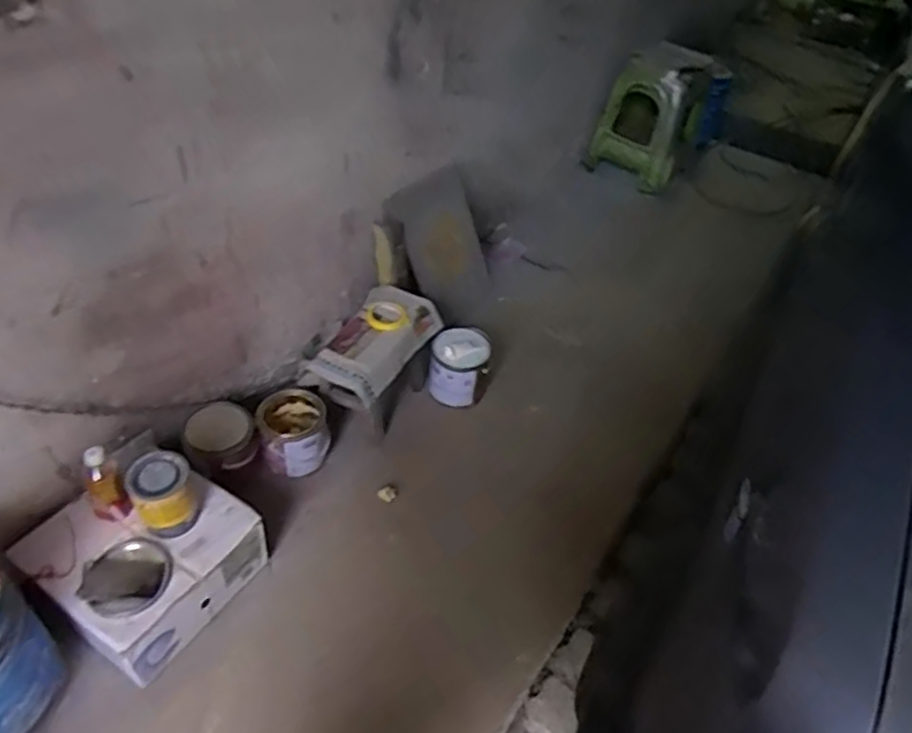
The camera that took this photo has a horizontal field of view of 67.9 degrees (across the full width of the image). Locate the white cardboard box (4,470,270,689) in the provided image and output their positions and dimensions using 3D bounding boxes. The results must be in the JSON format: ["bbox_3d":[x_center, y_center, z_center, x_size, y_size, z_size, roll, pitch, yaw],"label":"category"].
[{"bbox_3d":[-0.611,0.378,1.347,0.318,0.182,0.347,26,47,20],"label":"white cardboard box"}]

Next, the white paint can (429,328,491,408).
[{"bbox_3d":[0.010,0.007,1.829,0.142,0.187,0.145,3,44,-3],"label":"white paint can"}]

